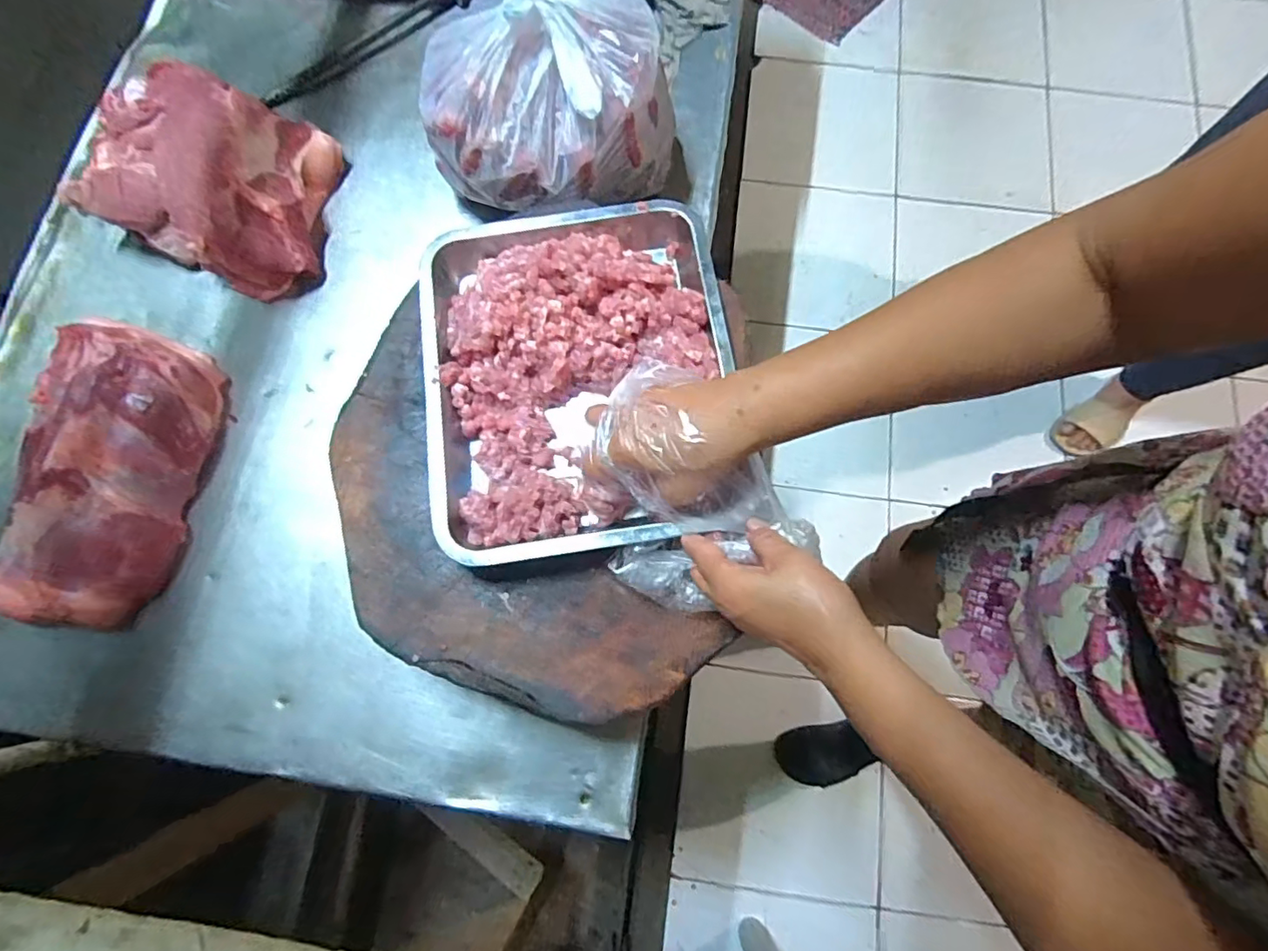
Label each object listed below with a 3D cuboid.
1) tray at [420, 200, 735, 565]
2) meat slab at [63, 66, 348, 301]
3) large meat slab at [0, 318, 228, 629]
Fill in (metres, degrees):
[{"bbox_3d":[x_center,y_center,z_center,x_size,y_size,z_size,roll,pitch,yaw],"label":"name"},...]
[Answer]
[{"bbox_3d":[-0.050,-0.093,0.475,0.252,0.077,0.306,-8,76,-3],"label":"tray"},{"bbox_3d":[-0.469,-0.336,0.632,0.274,0.079,0.205,20,76,4],"label":"meat slab"},{"bbox_3d":[-0.528,-0.012,0.570,0.167,0.047,0.311,5,76,0],"label":"large meat slab"}]

